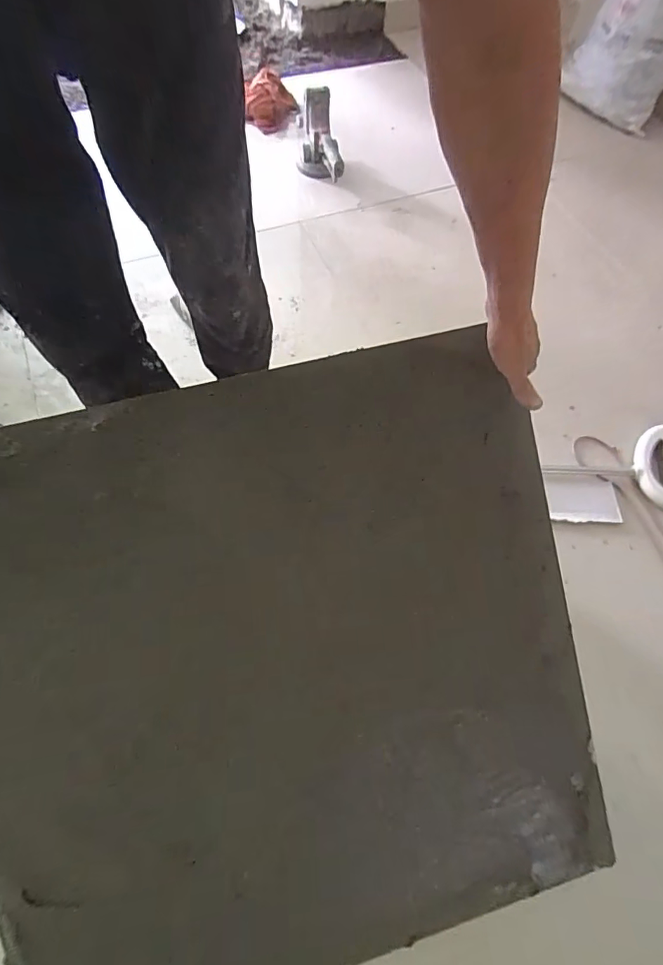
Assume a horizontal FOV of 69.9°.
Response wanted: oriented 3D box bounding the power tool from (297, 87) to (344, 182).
[{"bbox_3d":[-0.038,-1.008,1.431,0.091,0.199,0.210,-15,64,-10],"label":"power tool"}]

